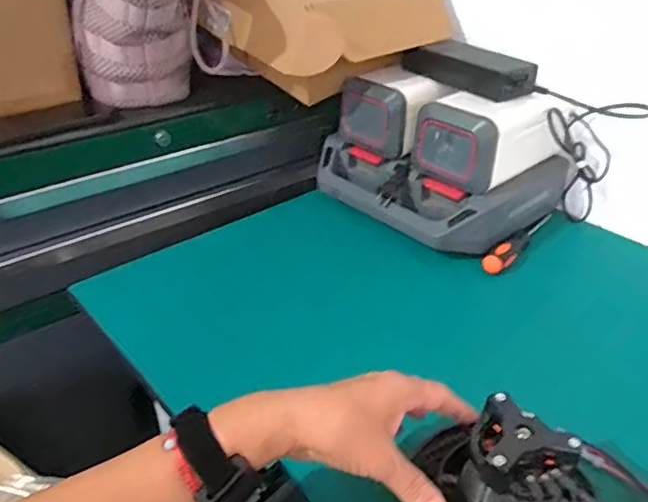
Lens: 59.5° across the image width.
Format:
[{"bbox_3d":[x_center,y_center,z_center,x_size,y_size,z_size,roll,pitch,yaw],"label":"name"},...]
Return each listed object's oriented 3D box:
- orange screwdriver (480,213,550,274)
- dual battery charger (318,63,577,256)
[{"bbox_3d":[0.255,-0.016,0.719,0.024,0.025,0.176,28,41,35],"label":"orange screwdriver"},{"bbox_3d":[0.152,-0.143,0.758,0.294,0.161,0.229,25,39,32],"label":"dual battery charger"}]

